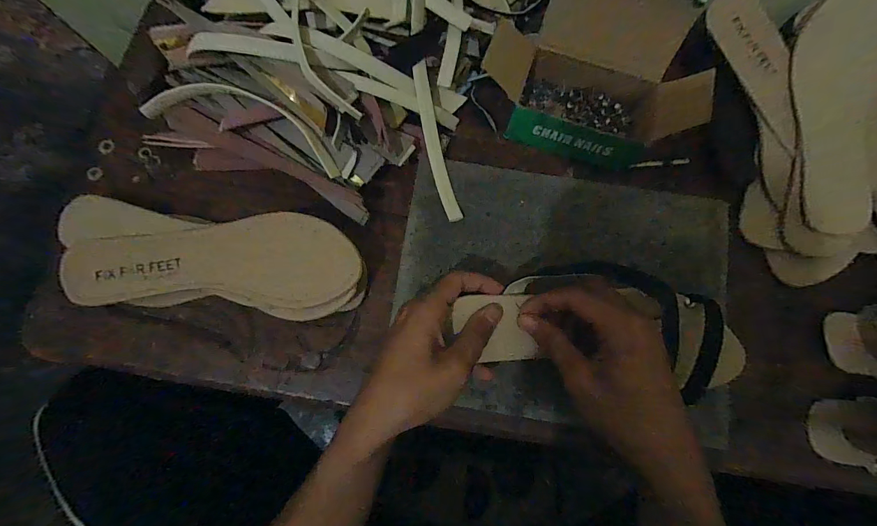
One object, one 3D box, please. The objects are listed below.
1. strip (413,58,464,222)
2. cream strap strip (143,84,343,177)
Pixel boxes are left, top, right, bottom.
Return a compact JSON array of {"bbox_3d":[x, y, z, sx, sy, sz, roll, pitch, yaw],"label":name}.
[{"bbox_3d":[-0.002,-0.105,0.332,0.015,0.020,0.140,-14,85,-2],"label":"strip"},{"bbox_3d":[-0.159,-0.121,0.310,0.167,0.020,0.047,18,85,1],"label":"cream strap strip"}]

